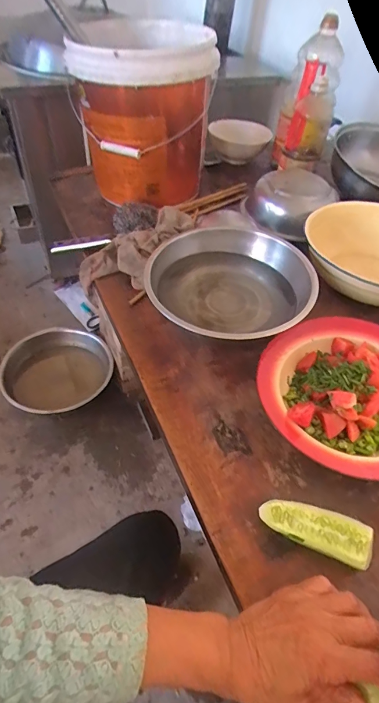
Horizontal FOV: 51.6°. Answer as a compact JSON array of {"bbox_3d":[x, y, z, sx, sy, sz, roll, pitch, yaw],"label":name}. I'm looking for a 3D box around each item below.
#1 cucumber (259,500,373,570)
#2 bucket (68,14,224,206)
[{"bbox_3d":[0.127,0.181,0.400,0.107,0.028,0.043,20,50,13],"label":"cucumber"},{"bbox_3d":[-0.083,-0.445,0.753,0.239,0.259,0.218,-1,49,-6],"label":"bucket"}]

